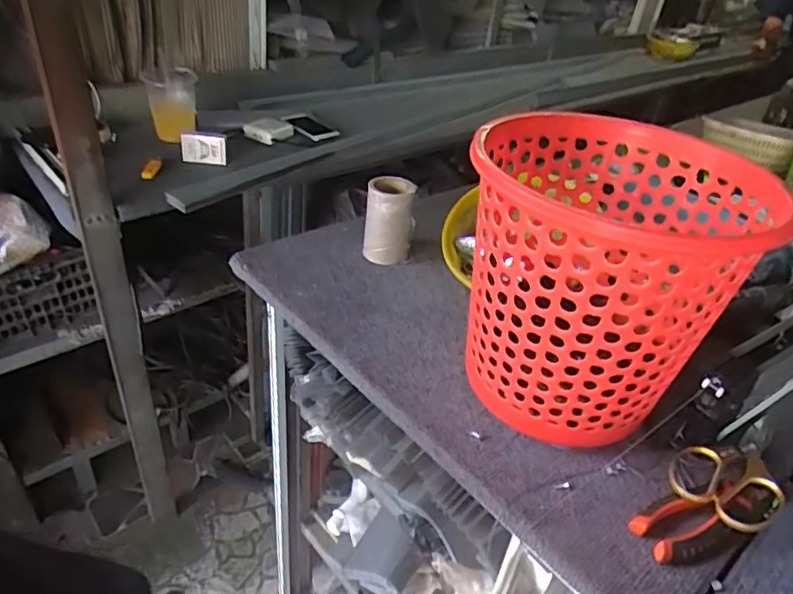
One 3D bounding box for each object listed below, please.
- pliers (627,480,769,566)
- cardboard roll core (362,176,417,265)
[{"bbox_3d":[0.261,0.185,0.475,0.135,0.018,0.048,-7,38,-19],"label":"pliers"},{"bbox_3d":[-0.010,-0.102,0.771,0.066,0.104,0.058,3,35,-5],"label":"cardboard roll core"}]

